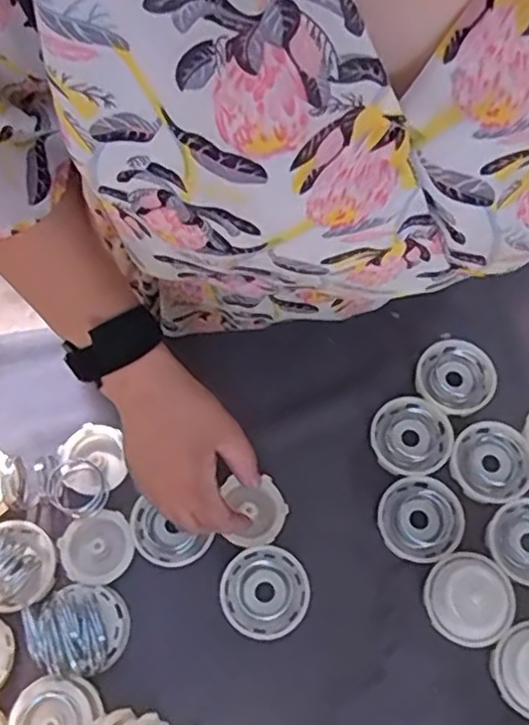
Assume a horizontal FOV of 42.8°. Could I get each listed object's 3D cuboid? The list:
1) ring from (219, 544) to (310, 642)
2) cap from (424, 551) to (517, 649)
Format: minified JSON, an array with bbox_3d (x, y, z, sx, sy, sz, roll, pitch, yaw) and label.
[{"bbox_3d":[0.000,0.163,0.479,0.061,0.007,0.060,0,64,1],"label":"ring"},{"bbox_3d":[0.144,0.164,0.470,0.059,0.028,0.060,0,64,1],"label":"cap"}]

